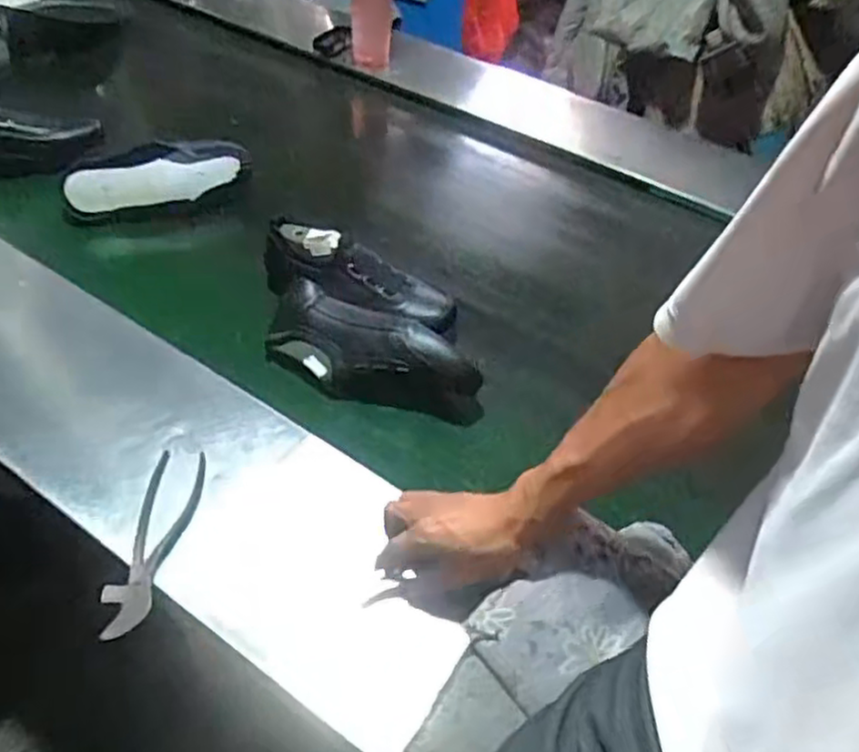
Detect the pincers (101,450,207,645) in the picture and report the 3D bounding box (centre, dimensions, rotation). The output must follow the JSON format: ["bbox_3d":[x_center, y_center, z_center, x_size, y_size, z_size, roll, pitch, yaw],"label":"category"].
[{"bbox_3d":[-0.262,0.153,0.671,0.056,0.017,0.195,6,46,0],"label":"pincers"}]

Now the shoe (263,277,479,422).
[{"bbox_3d":[-0.065,-0.024,0.861,0.262,0.096,0.093,15,47,9],"label":"shoe"}]

